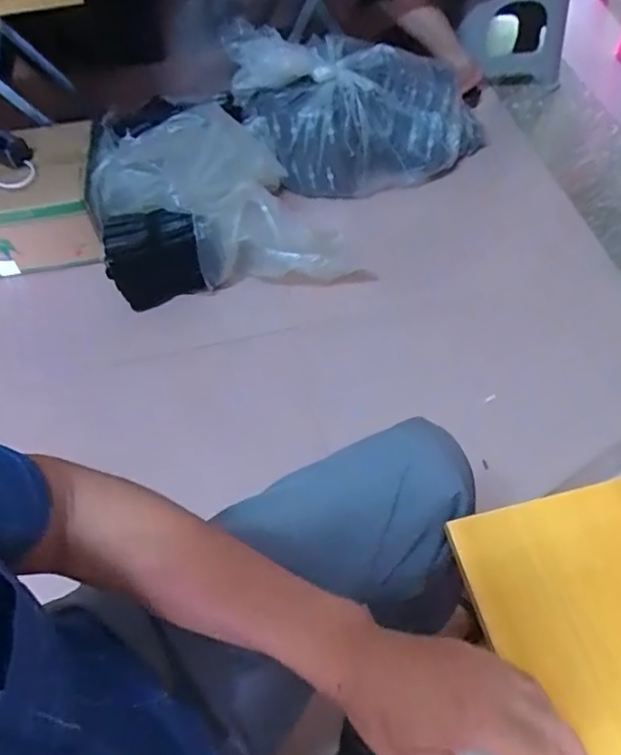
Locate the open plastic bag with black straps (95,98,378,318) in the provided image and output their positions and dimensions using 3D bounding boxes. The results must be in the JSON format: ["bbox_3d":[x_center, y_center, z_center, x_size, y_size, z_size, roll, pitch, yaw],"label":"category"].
[{"bbox_3d":[-0.188,-0.391,1.333,0.573,0.275,0.365,-5,57,0],"label":"open plastic bag with black straps"}]

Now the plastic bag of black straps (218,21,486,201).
[{"bbox_3d":[0.133,-0.635,1.432,0.587,0.320,0.252,-12,57,-4],"label":"plastic bag of black straps"}]

